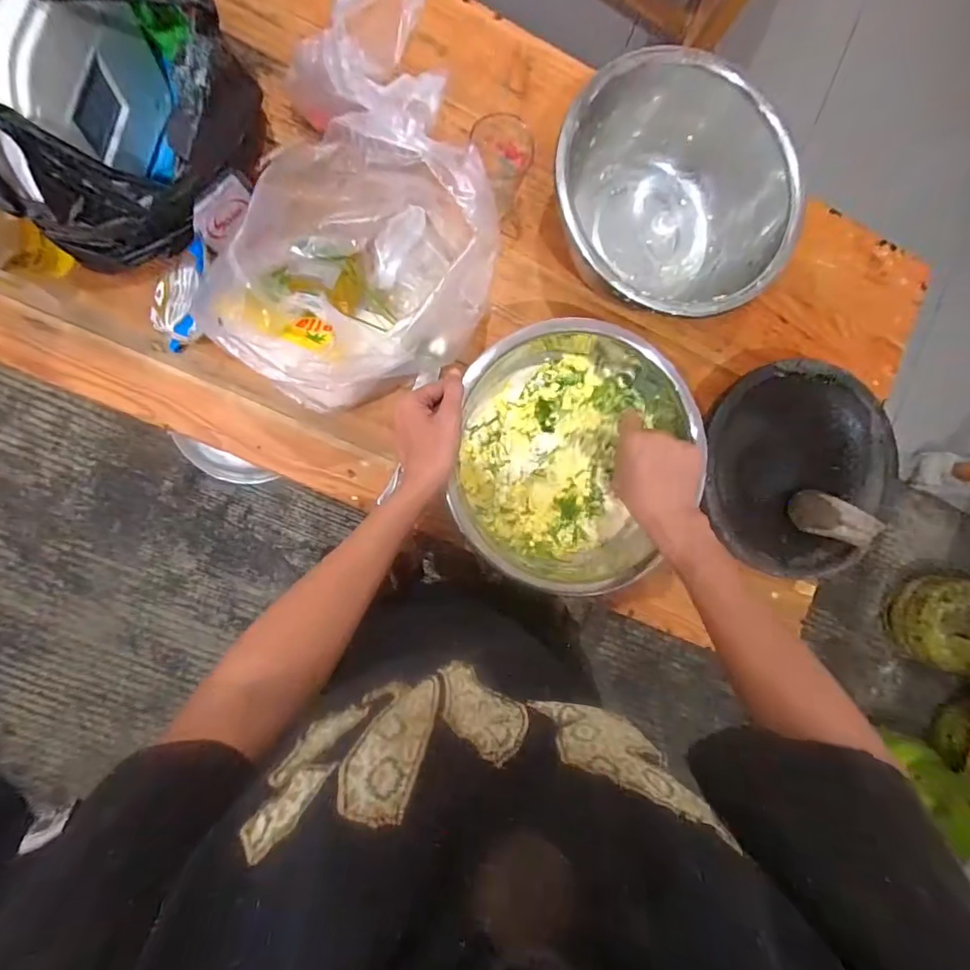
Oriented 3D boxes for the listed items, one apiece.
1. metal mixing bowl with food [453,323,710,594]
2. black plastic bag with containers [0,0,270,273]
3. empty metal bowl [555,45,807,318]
[{"bbox_3d":[0.091,-0.025,0.548,0.234,0.100,0.273,8,87,-5],"label":"metal mixing bowl with food"},{"bbox_3d":[-0.306,-0.309,0.420,0.186,0.185,0.206,0,89,-11],"label":"black plastic bag with containers"},{"bbox_3d":[0.192,-0.296,0.568,0.251,0.134,0.227,44,82,-7],"label":"empty metal bowl"}]

